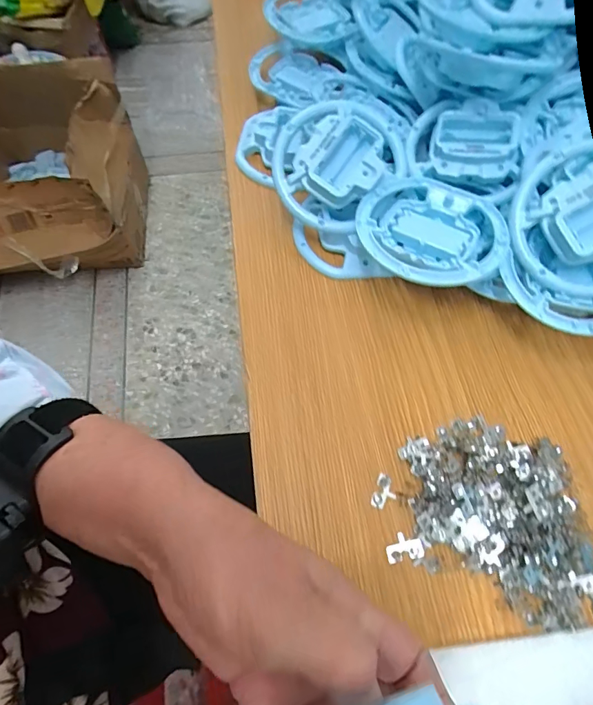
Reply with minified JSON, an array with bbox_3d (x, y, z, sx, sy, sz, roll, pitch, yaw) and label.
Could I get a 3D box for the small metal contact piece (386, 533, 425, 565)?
[{"bbox_3d":[0.064,0.116,0.259,0.021,0.004,0.015,-10,65,-8],"label":"small metal contact piece"}]

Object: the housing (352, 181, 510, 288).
[{"bbox_3d":[0.096,-0.086,0.315,0.101,0.020,0.101,31,66,11],"label":"housing"}]

